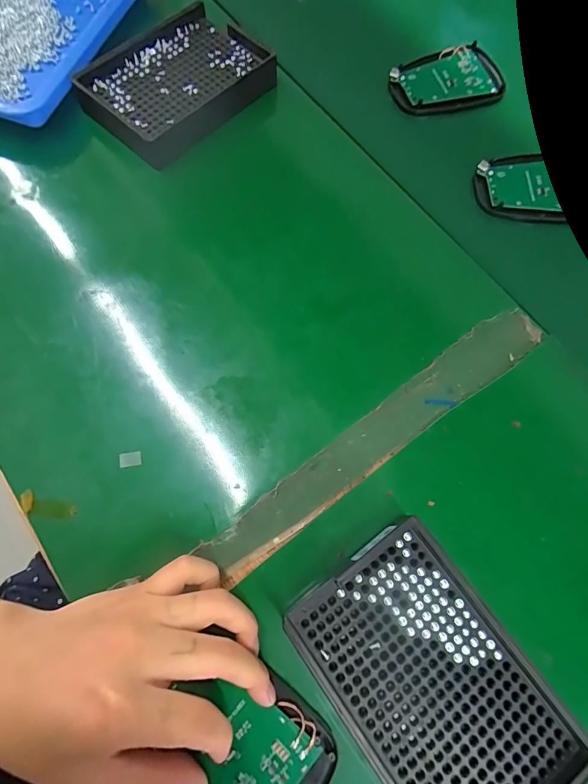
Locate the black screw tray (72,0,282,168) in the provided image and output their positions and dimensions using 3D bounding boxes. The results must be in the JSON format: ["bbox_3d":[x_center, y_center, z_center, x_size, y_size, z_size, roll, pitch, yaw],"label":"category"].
[{"bbox_3d":[-0.093,-0.250,0.319,0.103,0.023,0.148,37,75,9],"label":"black screw tray"}]

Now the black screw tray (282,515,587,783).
[{"bbox_3d":[0.069,0.146,0.204,0.090,0.025,0.136,-36,77,-12],"label":"black screw tray"}]

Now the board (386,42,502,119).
[{"bbox_3d":[0.133,-0.277,0.354,0.095,0.018,0.057,-11,73,-5],"label":"board"}]

